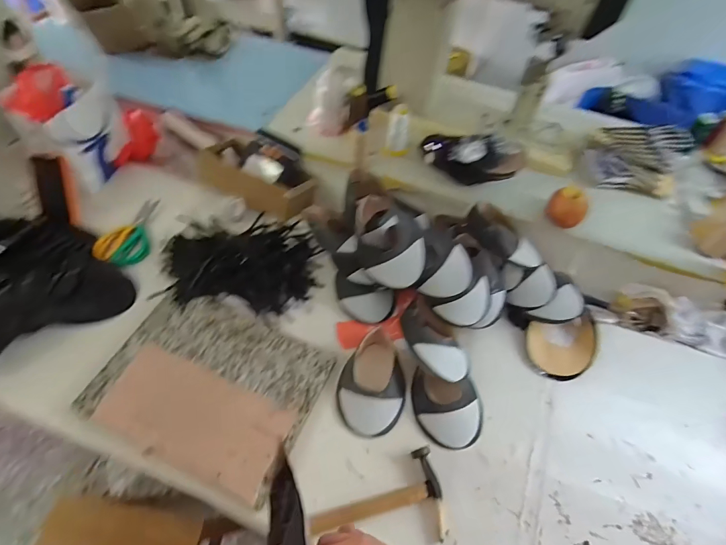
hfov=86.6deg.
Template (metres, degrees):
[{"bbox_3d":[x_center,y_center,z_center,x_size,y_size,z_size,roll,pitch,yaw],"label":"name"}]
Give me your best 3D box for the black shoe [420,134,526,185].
[{"bbox_3d":[0.245,-0.272,0.903,0.242,0.090,0.091,16,55,23],"label":"black shoe"}]

